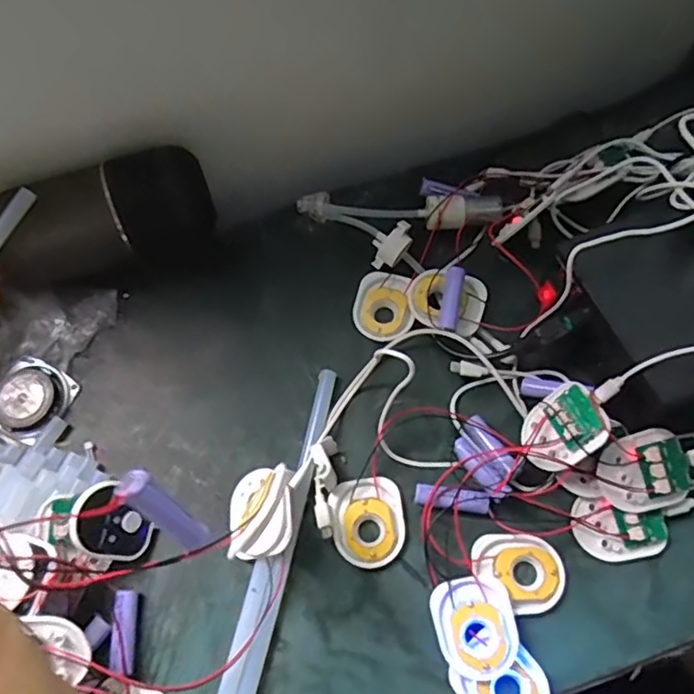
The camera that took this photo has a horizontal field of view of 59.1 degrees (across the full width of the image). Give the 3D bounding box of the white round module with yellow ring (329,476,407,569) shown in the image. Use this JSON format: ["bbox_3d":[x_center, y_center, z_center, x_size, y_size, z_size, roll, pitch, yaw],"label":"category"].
[{"bbox_3d":[0.015,0.118,0.416,0.048,0.006,0.057,-9,63,-1],"label":"white round module with yellow ring"}]

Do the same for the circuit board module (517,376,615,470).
[{"bbox_3d":[0.139,0.052,0.396,0.057,0.013,0.048,-49,45,21],"label":"circuit board module"}]

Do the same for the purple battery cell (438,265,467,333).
[{"bbox_3d":[0.078,-0.035,0.453,0.013,0.011,0.050,10,80,8],"label":"purple battery cell"}]

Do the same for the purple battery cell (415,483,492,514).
[{"bbox_3d":[0.071,0.102,0.413,0.049,0.012,0.013,8,64,7],"label":"purple battery cell"}]

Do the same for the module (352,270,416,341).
[{"bbox_3d":[0.028,-0.033,0.477,0.046,0.009,0.057,8,64,7],"label":"module"}]

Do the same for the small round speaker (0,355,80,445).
[{"bbox_3d":[-0.237,0.038,0.453,0.056,0.016,0.058,22,67,13],"label":"small round speaker"}]

